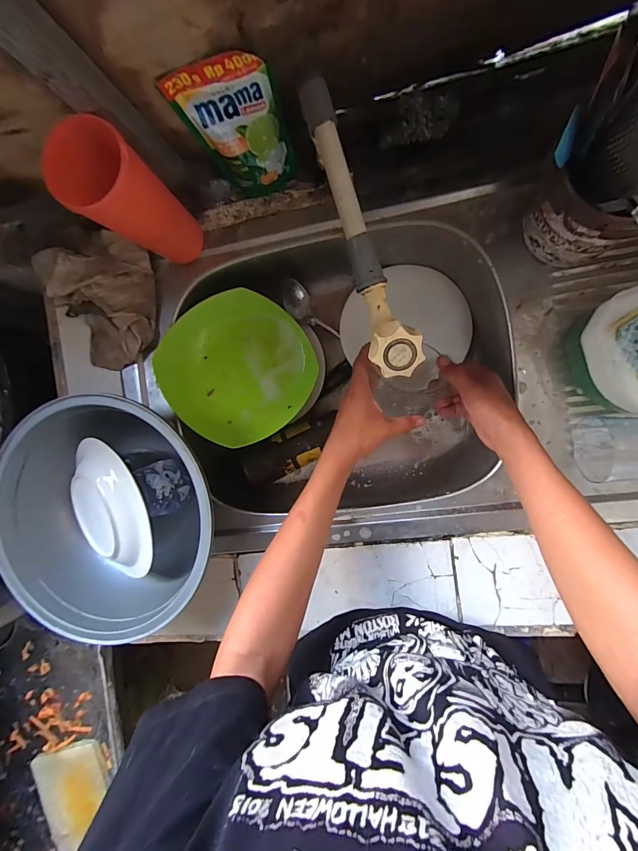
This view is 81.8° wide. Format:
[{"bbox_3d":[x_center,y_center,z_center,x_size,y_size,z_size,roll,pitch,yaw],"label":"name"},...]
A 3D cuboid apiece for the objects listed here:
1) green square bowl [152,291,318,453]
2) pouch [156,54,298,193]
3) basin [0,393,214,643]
[{"bbox_3d":[-0.121,-0.086,0.547,0.210,0.050,0.212,-39,86,8],"label":"green square bowl"},{"bbox_3d":[-0.092,-0.335,0.432,0.107,0.155,0.043,-12,90,9],"label":"pouch"},{"bbox_3d":[-0.268,0.116,0.498,0.297,0.102,0.294,0,92,9],"label":"basin"}]

